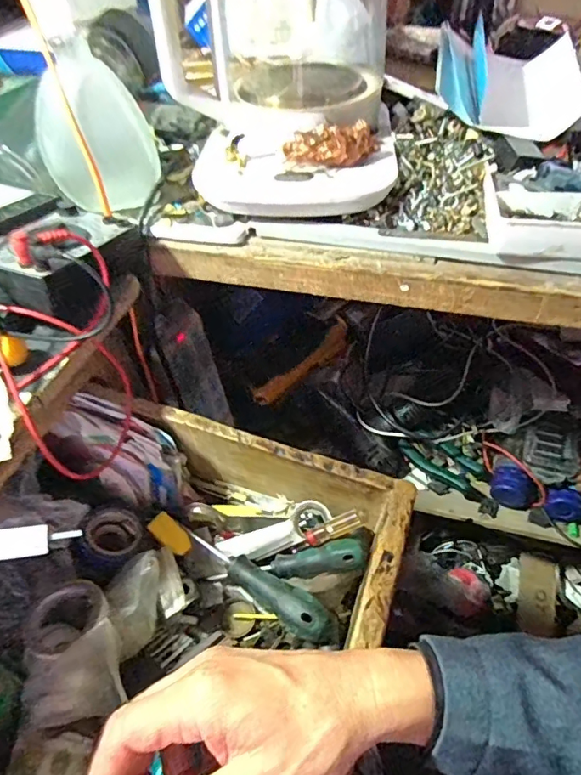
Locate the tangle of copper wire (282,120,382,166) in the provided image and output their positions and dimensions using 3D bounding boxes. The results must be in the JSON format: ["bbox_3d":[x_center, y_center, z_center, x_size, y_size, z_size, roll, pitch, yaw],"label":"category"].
[{"bbox_3d":[0.032,-0.201,0.409,0.076,0.027,0.033,6,50,10],"label":"tangle of copper wire"}]

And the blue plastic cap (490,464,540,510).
[{"bbox_3d":[0.289,0.128,0.646,0.059,0.048,0.036,30,57,26],"label":"blue plastic cap"}]

